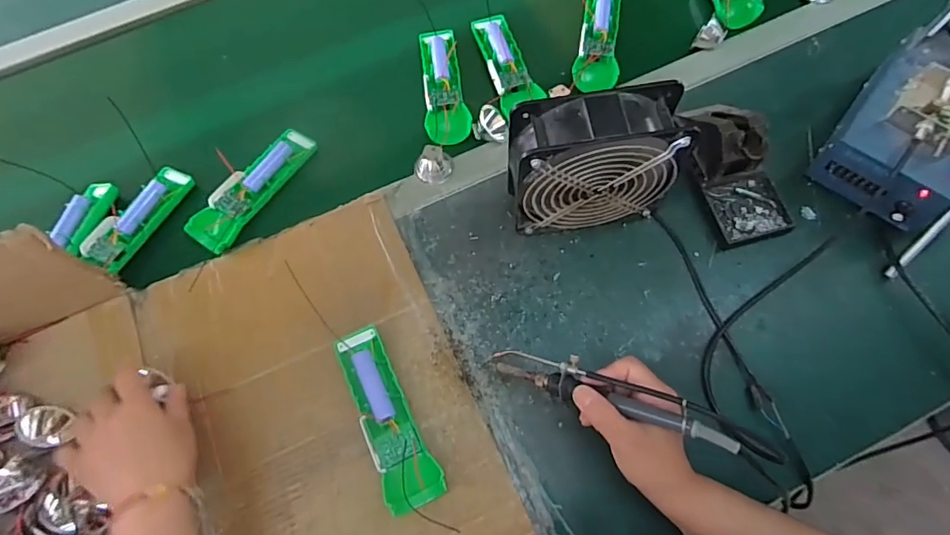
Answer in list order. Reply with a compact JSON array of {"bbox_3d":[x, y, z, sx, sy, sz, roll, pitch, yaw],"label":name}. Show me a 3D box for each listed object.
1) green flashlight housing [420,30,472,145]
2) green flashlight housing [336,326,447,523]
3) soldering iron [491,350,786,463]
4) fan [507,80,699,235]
[{"bbox_3d":[-0.037,-0.218,0.607,0.049,0.024,0.164,-7,68,0],"label":"green flashlight housing"},{"bbox_3d":[-0.078,0.128,0.447,0.045,0.039,0.158,-27,69,-8],"label":"green flashlight housing"},{"bbox_3d":[0.109,0.099,0.392,0.217,0.023,0.028,12,67,35],"label":"soldering iron"},{"bbox_3d":[0.105,-0.095,0.480,0.145,0.143,0.065,-9,68,-1],"label":"fan"}]

